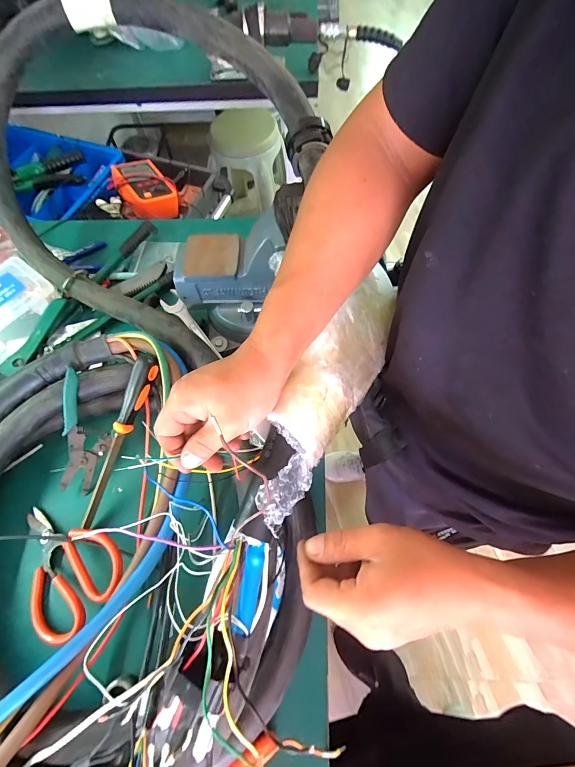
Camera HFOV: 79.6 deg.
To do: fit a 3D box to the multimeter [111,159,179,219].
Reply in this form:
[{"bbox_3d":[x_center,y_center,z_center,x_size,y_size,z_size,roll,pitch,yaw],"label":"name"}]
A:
[{"bbox_3d":[-0.341,-0.469,0.836,0.113,0.069,0.168,-34,69,-12],"label":"multimeter"}]

